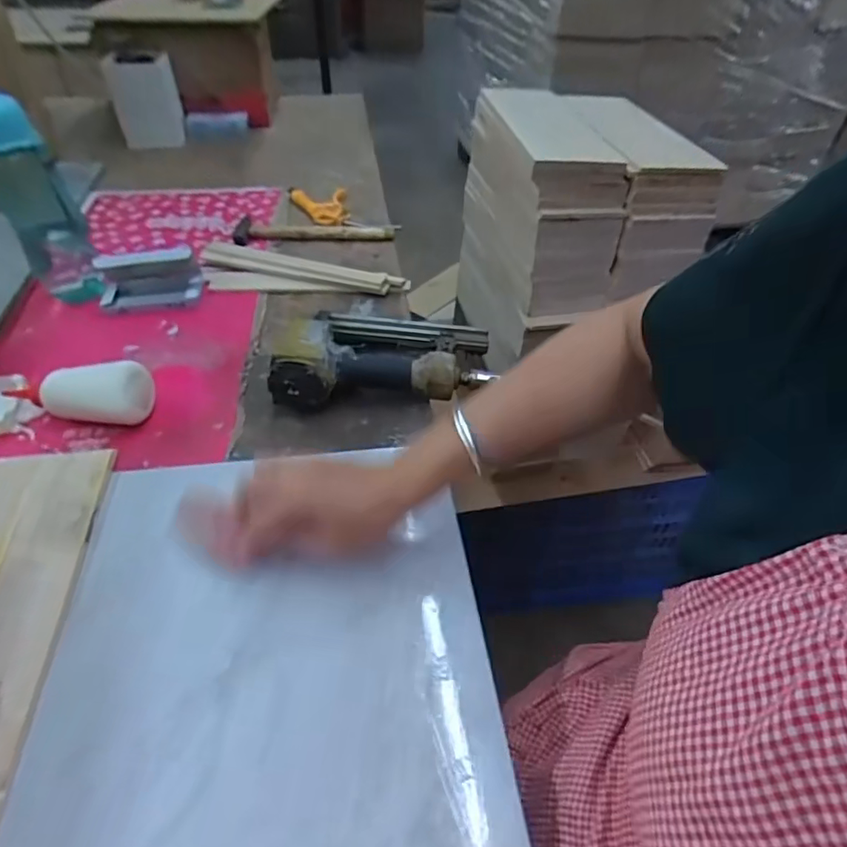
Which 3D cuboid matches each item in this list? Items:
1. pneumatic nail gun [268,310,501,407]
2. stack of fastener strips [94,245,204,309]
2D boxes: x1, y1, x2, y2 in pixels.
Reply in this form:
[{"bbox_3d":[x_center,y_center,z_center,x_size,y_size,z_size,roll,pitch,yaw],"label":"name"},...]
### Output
[{"bbox_3d":[-0.043,-0.085,0.613,0.245,0.065,0.155,-4,45,-8],"label":"pneumatic nail gun"},{"bbox_3d":[-0.365,-0.190,0.705,0.129,0.058,0.075,-9,46,-12],"label":"stack of fastener strips"}]

